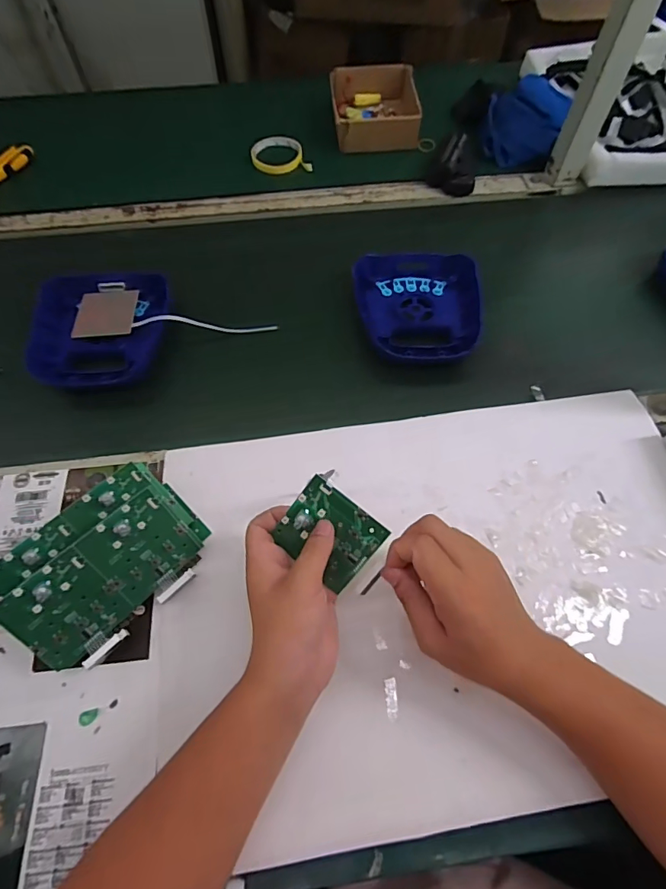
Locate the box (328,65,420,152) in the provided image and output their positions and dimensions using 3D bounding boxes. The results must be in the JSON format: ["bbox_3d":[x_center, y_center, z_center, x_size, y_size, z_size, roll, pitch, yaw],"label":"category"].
[{"bbox_3d":[0.075,-0.579,0.787,0.148,0.059,0.173,-2,62,-2],"label":"box"}]

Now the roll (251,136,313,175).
[{"bbox_3d":[-0.087,-0.502,0.785,0.102,0.015,0.102,0,62,-1],"label":"roll"}]

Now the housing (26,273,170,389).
[{"bbox_3d":[-0.296,-0.154,0.583,0.169,0.025,0.184,-7,63,-5],"label":"housing"}]

